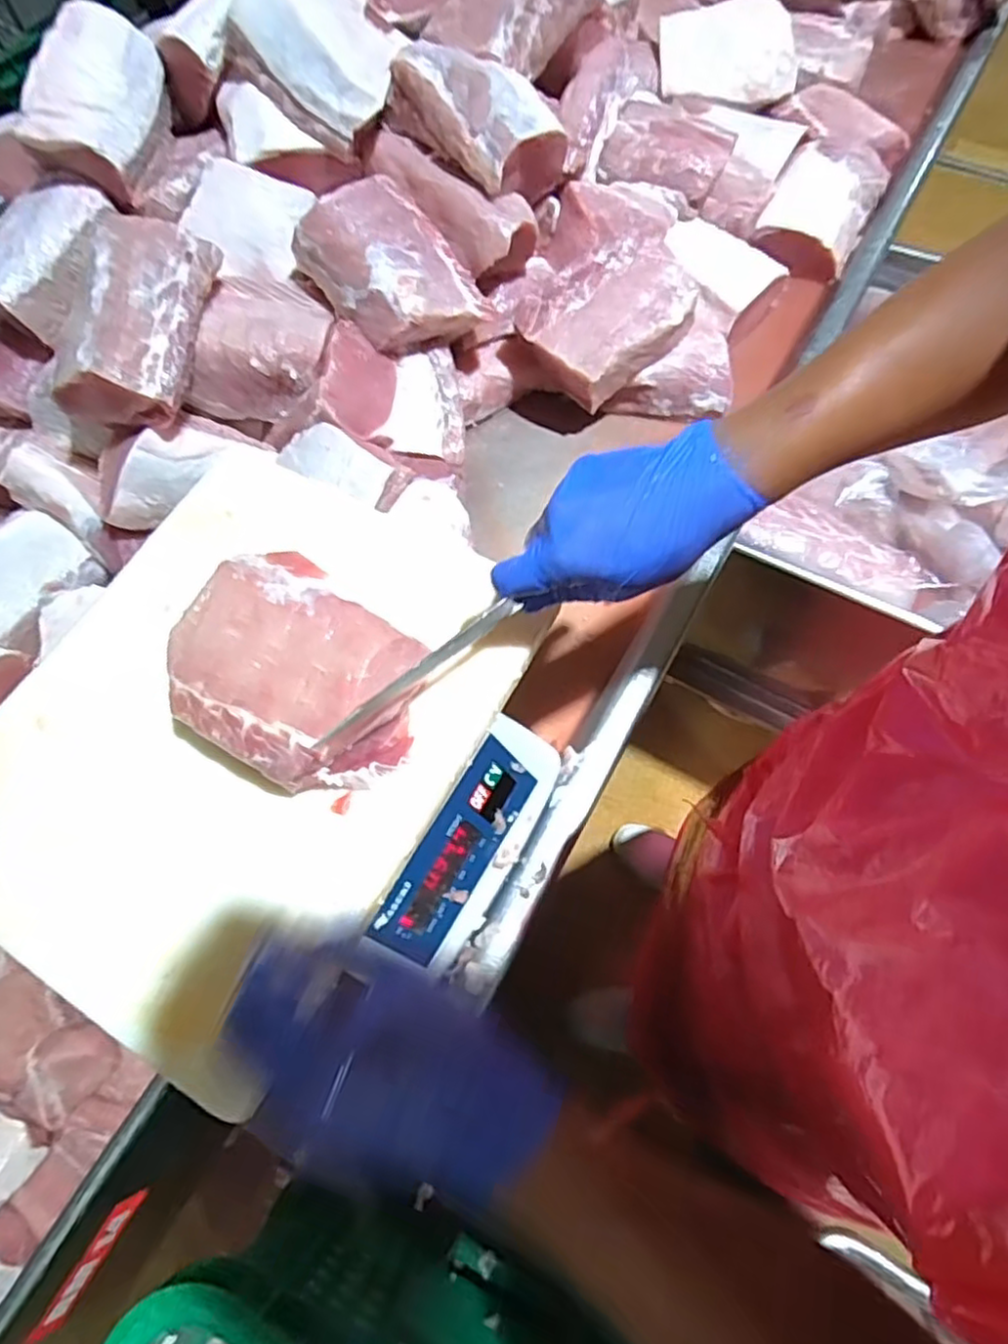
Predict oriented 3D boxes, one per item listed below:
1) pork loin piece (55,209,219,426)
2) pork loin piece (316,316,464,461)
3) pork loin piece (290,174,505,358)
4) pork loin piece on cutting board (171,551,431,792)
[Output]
[{"bbox_3d":[-0.321,-0.314,0.610,0.107,0.071,0.179,10,67,8],"label":"pork loin piece"},{"bbox_3d":[-0.123,-0.278,0.711,0.141,0.080,0.112,4,88,-27],"label":"pork loin piece"},{"bbox_3d":[-0.105,-0.393,0.684,0.134,0.075,0.166,-41,95,-24],"label":"pork loin piece"},{"bbox_3d":[-0.132,0.002,0.436,0.159,0.049,0.124,31,71,16],"label":"pork loin piece on cutting board"}]

